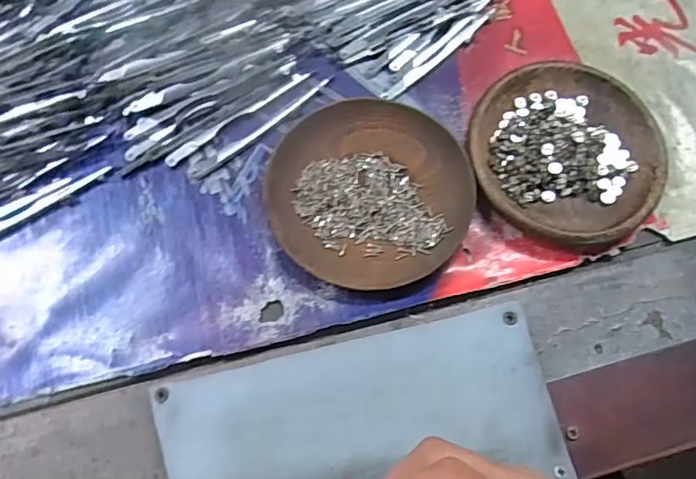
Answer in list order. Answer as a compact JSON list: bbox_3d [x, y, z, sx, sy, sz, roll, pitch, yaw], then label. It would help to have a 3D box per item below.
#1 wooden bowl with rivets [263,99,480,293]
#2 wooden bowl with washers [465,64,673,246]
[{"bbox_3d":[0.012,-0.029,0.320,0.115,0.015,0.111,0,72,-1],"label":"wooden bowl with rivets"},{"bbox_3d":[0.127,-0.051,0.326,0.111,0.018,0.110,0,72,-1],"label":"wooden bowl with washers"}]

